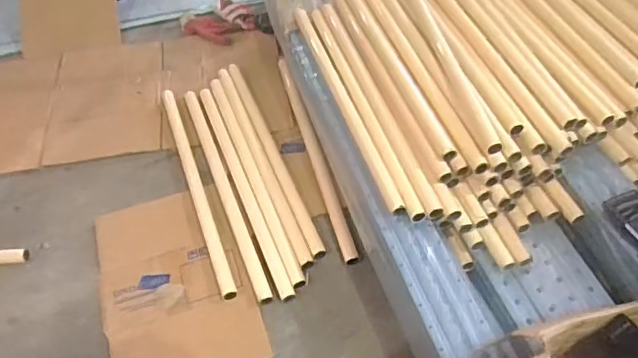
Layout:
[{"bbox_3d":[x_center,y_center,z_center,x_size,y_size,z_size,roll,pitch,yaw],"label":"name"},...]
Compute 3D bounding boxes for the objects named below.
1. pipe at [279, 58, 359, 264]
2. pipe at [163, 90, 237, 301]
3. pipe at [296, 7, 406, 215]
[{"bbox_3d":[-0.012,-0.069,1.199,0.029,0.024,0.574,-13,51,-8],"label":"pipe"},{"bbox_3d":[-0.257,-0.001,1.162,0.028,0.032,0.589,-17,52,-12],"label":"pipe"},{"bbox_3d":[0.047,-0.159,1.098,0.033,0.023,0.573,-15,52,-10],"label":"pipe"}]

